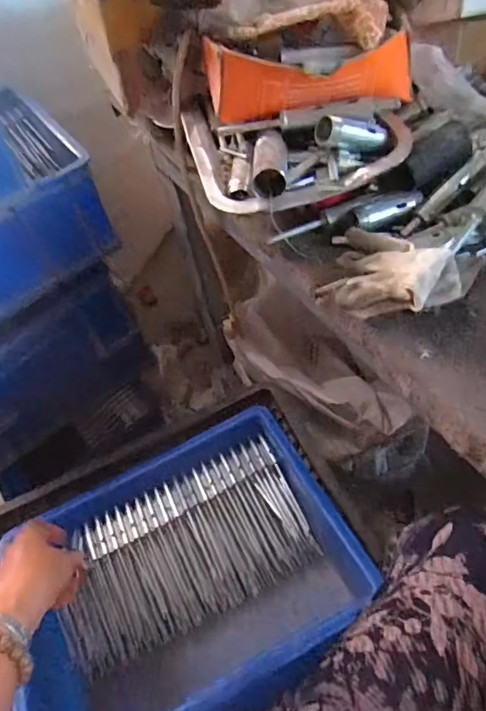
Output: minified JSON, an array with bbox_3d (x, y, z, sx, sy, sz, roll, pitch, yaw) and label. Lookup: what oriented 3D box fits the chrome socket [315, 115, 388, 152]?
[{"bbox_3d":[0.095,-0.194,0.452,0.069,0.026,0.028,-5,53,-23],"label":"chrome socket"}]

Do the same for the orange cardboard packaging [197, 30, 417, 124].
[{"bbox_3d":[0.065,-0.239,0.463,0.187,0.068,0.046,-9,55,-1],"label":"orange cardboard packaging"}]

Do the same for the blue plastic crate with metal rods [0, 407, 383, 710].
[{"bbox_3d":[-0.071,0.243,0.548,0.344,0.140,0.267,-24,57,-11],"label":"blue plastic crate with metal rods"}]

